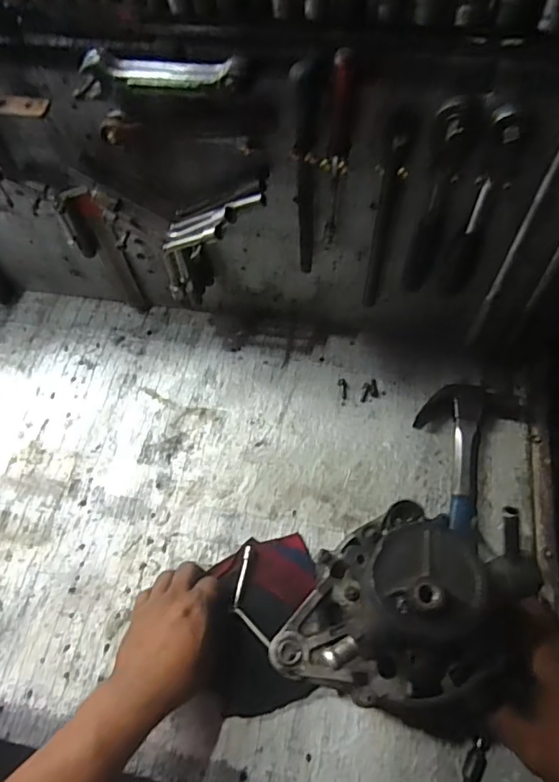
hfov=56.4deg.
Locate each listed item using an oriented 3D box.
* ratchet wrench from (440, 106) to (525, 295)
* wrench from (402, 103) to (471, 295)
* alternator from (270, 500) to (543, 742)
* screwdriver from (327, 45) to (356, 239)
[{"bbox_3d":[0.201,-0.174,0.537,0.032,0.231,0.038,20,62,14],"label":"ratchet wrench"},{"bbox_3d":[0.157,-0.179,0.540,0.031,0.233,0.028,16,61,12],"label":"wrench"},{"bbox_3d":[0.087,0.133,0.336,0.146,0.093,0.131,15,60,13],"label":"alternator"},{"bbox_3d":[0.060,-0.230,0.516,0.023,0.199,0.018,-2,59,2],"label":"screwdriver"}]

